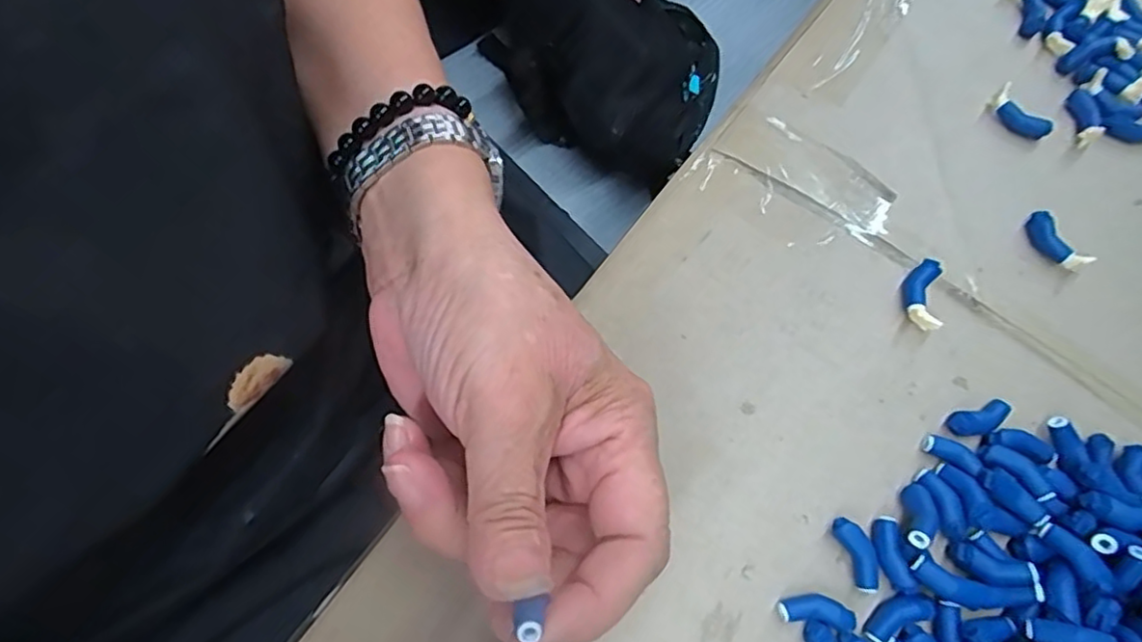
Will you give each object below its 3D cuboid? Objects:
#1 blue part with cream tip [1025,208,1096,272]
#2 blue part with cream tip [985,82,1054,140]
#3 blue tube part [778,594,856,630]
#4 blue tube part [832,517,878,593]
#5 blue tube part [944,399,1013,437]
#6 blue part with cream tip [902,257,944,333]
[{"bbox_3d":[0.201,-0.033,0.269,0.008,0.008,0.028,-28,71,-12],"label":"blue part with cream tip"},{"bbox_3d":[0.203,-0.093,0.294,0.008,0.010,0.028,-37,74,-15],"label":"blue part with cream tip"},{"bbox_3d":[0.081,0.096,0.214,0.024,0.006,0.009,8,68,1],"label":"blue tube part"},{"bbox_3d":[0.097,0.079,0.219,0.008,0.007,0.024,-19,70,-9],"label":"blue tube part"},{"bbox_3d":[0.151,0.036,0.238,0.023,0.008,0.010,-16,69,-8],"label":"blue tube part"},{"bbox_3d":[0.138,-0.010,0.255,0.013,0.010,0.027,12,68,3],"label":"blue part with cream tip"}]

